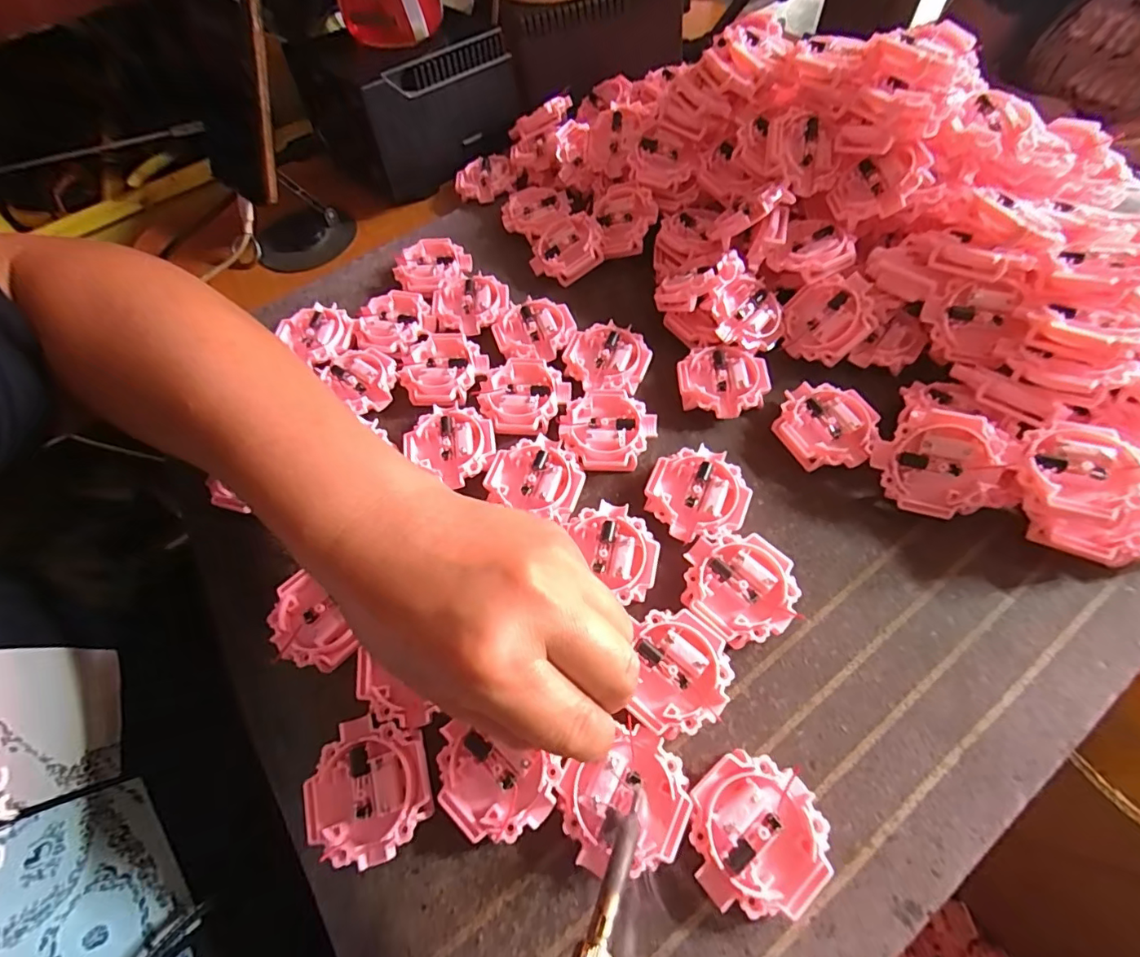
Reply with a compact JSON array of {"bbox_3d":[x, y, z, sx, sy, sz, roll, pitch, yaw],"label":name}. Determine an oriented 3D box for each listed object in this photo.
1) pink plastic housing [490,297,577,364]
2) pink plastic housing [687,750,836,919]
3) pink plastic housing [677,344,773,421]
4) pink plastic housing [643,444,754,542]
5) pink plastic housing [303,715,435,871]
[{"bbox_3d":[-0.023,-0.098,0.334,0.052,0.011,0.048,-21,62,-7],"label":"pink plastic housing"},{"bbox_3d":[0.074,0.144,0.204,0.054,0.013,0.051,-2,62,3],"label":"pink plastic housing"},{"bbox_3d":[0.094,-0.059,0.308,0.052,0.014,0.048,-2,62,3],"label":"pink plastic housing"},{"bbox_3d":[0.069,0.010,0.275,0.051,0.016,0.053,-2,62,3],"label":"pink plastic housing"},{"bbox_3d":[-0.087,0.134,0.218,0.052,0.012,0.054,-19,62,-6],"label":"pink plastic housing"}]

